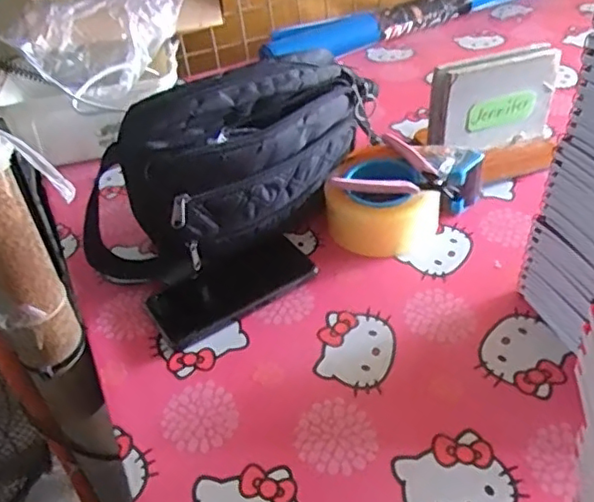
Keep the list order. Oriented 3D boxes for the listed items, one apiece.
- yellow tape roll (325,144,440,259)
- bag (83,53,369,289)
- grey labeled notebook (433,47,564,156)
[{"bbox_3d":[0.092,-0.055,0.662,0.115,0.064,0.119,-4,40,3],"label":"yellow tape roll"},{"bbox_3d":[-0.053,-0.084,0.634,0.333,0.183,0.097,-23,43,-18],"label":"bag"},{"bbox_3d":[0.237,-0.174,0.744,0.152,0.123,0.027,-17,41,-11],"label":"grey labeled notebook"}]

